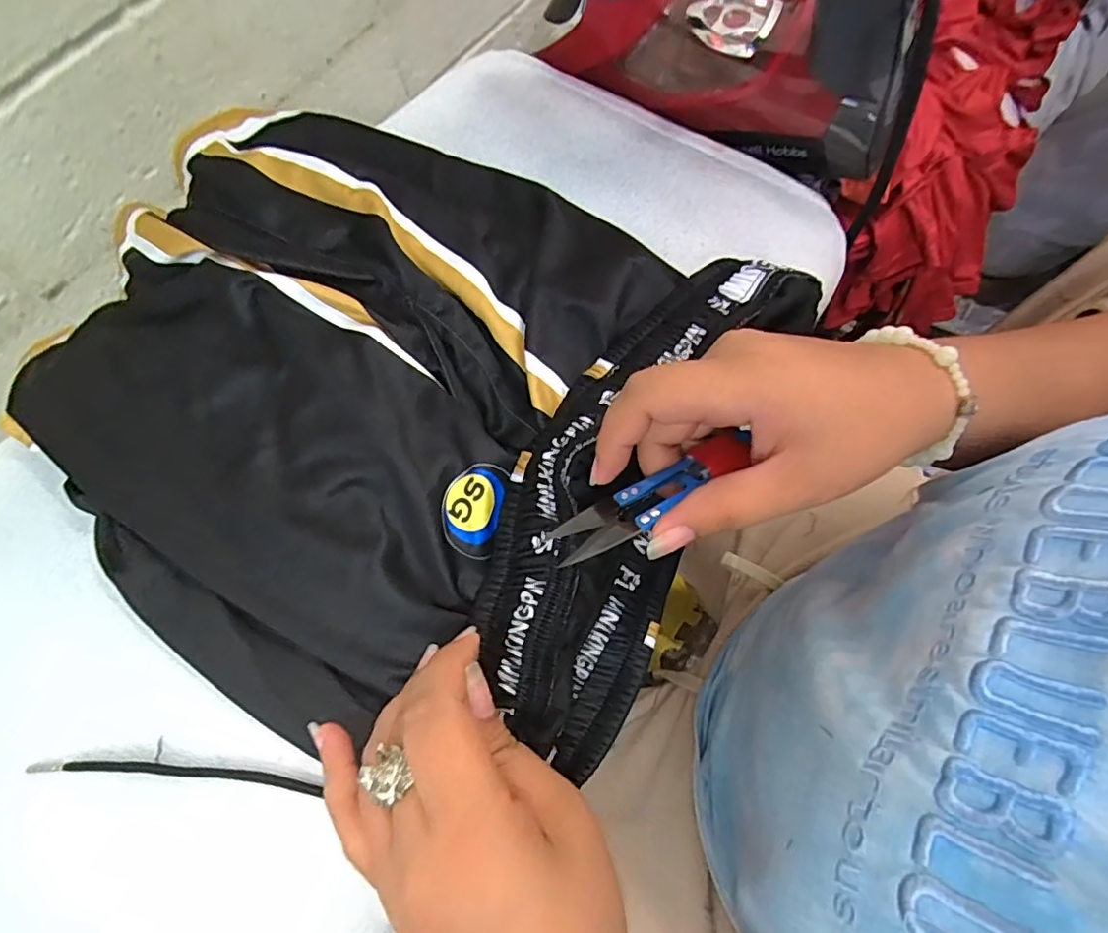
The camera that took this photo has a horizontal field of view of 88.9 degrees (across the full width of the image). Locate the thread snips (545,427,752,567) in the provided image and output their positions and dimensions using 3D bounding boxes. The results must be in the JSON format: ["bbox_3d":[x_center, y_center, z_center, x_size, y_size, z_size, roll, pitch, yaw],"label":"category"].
[{"bbox_3d":[0.042,0.013,0.238,0.089,0.016,0.022,-31,71,-2],"label":"thread snips"}]

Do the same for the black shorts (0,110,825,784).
[{"bbox_3d":[-0.092,-0.048,0.302,0.371,0.061,0.313,30,73,13],"label":"black shorts"}]

